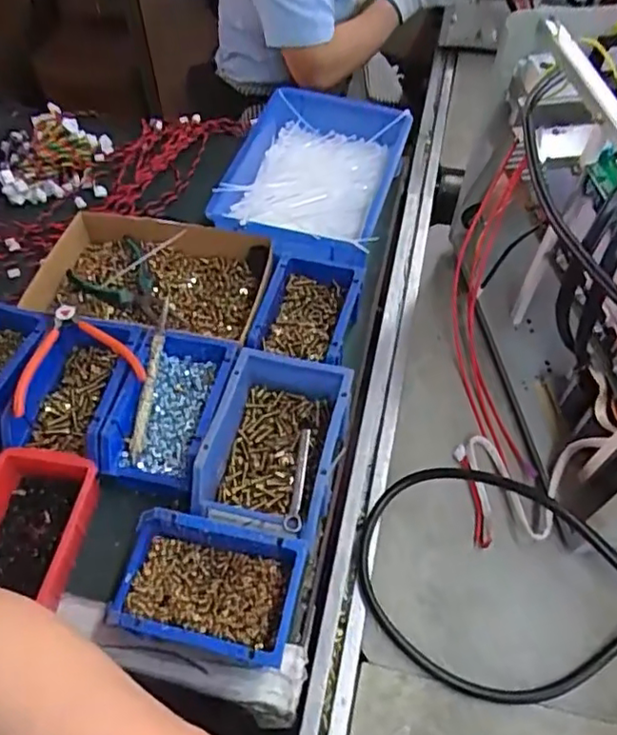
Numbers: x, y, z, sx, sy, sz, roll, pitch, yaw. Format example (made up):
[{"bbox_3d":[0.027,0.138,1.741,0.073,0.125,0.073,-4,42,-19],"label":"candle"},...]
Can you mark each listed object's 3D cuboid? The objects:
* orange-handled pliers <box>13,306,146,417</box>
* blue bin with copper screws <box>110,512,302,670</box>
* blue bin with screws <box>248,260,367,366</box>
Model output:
[{"bbox_3d":[-0.248,-0.017,0.626,0.122,0.018,0.119,-22,59,-14],"label":"orange-handled pliers"},{"bbox_3d":[-0.088,0.192,0.527,0.156,0.063,0.101,11,57,7],"label":"blue bin with copper screws"},{"bbox_3d":[0.000,-0.061,0.707,0.108,0.060,0.145,11,57,7],"label":"blue bin with screws"}]

